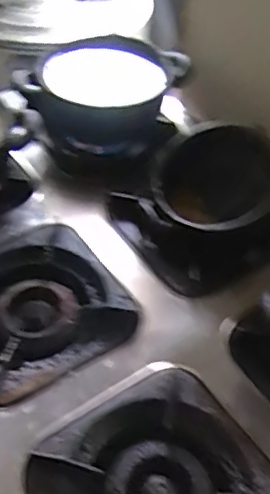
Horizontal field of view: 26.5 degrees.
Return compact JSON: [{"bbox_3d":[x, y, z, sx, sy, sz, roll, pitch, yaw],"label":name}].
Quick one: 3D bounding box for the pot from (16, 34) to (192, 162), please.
[{"bbox_3d":[-0.039,-0.208,0.773,0.222,0.118,0.160,-19,53,-19],"label":"pot"}]

